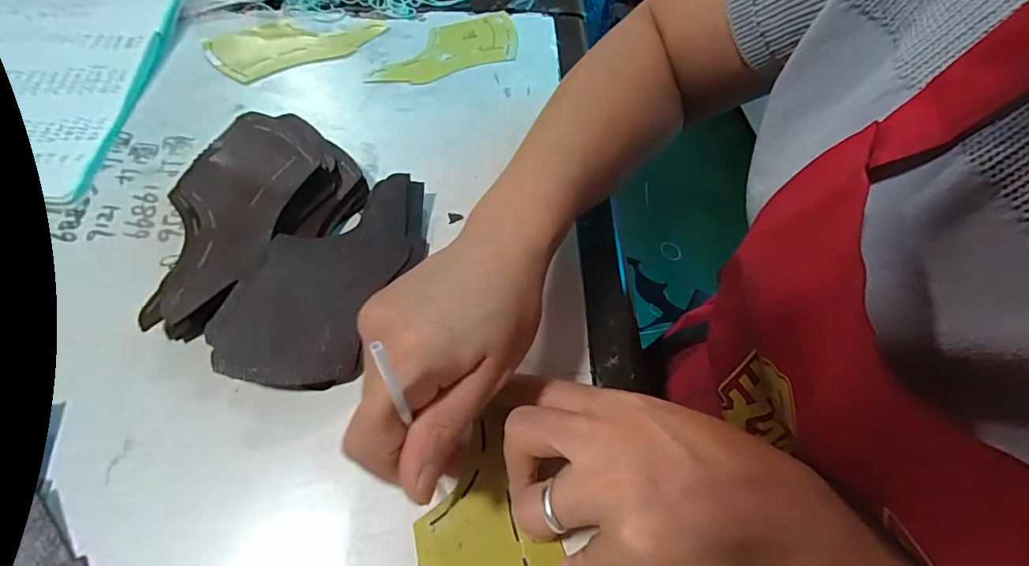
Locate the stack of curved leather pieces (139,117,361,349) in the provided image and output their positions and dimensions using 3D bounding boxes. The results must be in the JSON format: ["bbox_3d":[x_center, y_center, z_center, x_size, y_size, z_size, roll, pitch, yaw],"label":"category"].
[{"bbox_3d":[-0.184,-0.046,0.317,0.106,0.031,0.158,32,63,17],"label":"stack of curved leather pieces"}]

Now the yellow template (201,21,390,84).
[{"bbox_3d":[-0.199,-0.223,0.434,0.153,0.004,0.079,-23,63,-14],"label":"yellow template"}]

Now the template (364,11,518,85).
[{"bbox_3d":[-0.063,-0.214,0.431,0.142,0.005,0.071,-21,64,-12],"label":"template"}]

